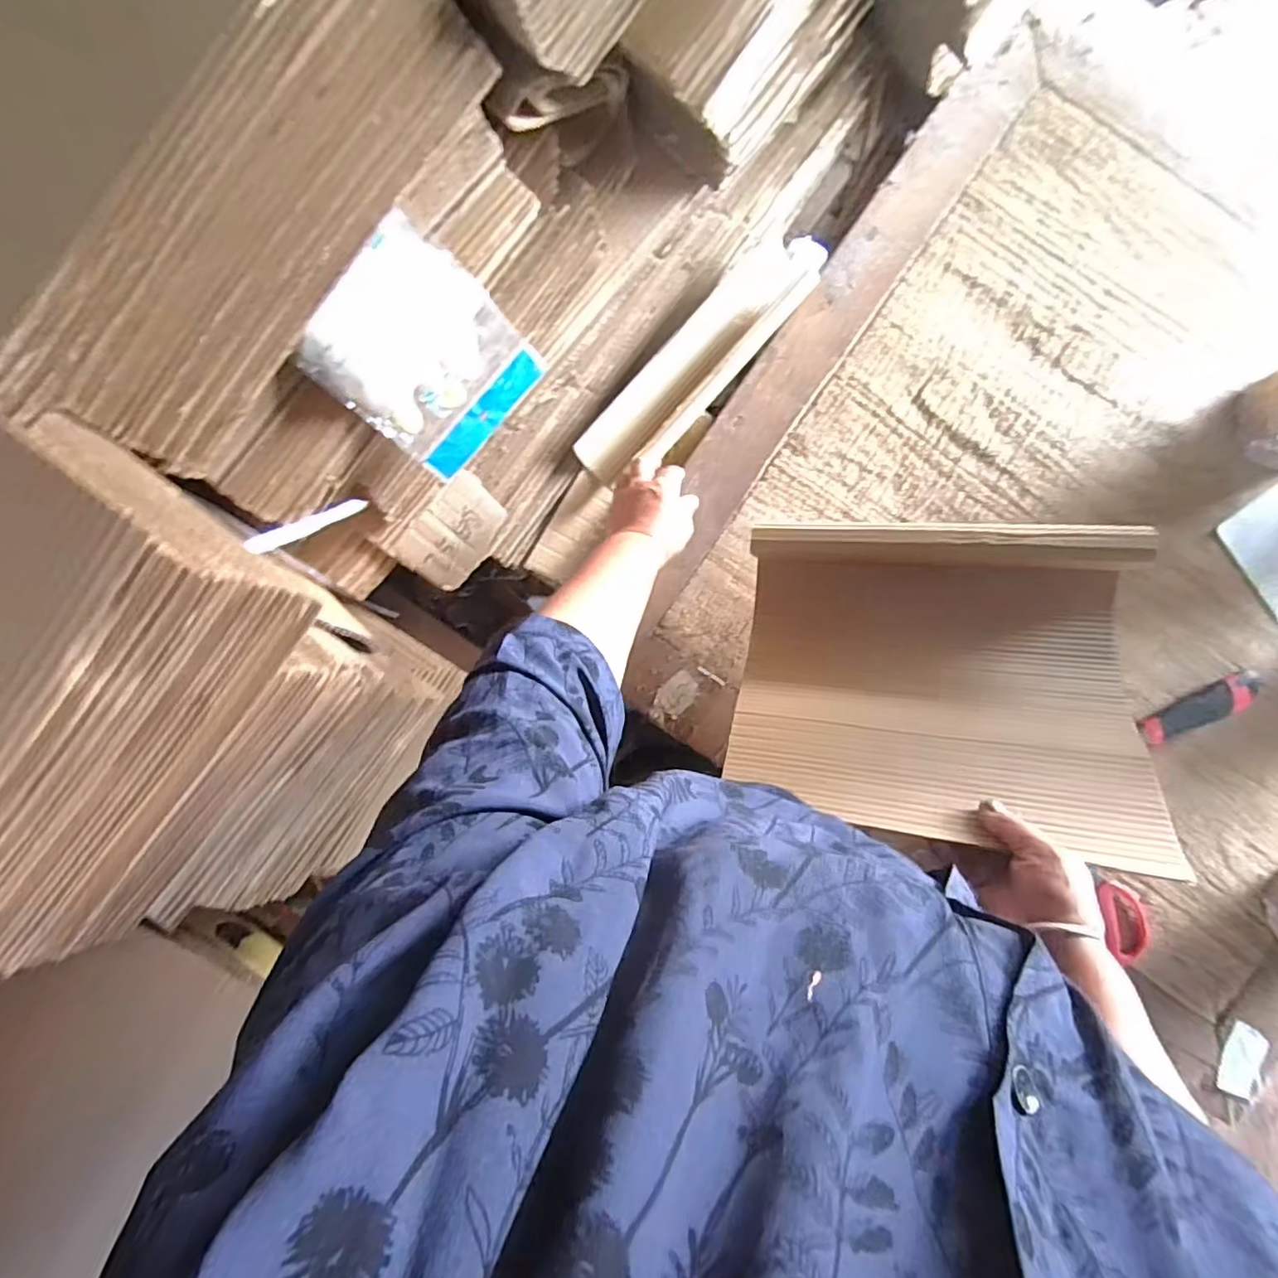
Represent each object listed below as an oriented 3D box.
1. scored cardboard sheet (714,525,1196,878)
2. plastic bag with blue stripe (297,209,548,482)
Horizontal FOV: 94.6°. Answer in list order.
[{"bbox_3d":[0.269,0.045,0.547,0.340,0.086,0.301,4,76,22],"label":"scored cardboard sheet"},{"bbox_3d":[-0.168,-0.226,0.480,0.139,0.171,0.015,-49,59,4],"label":"plastic bag with blue stripe"}]

